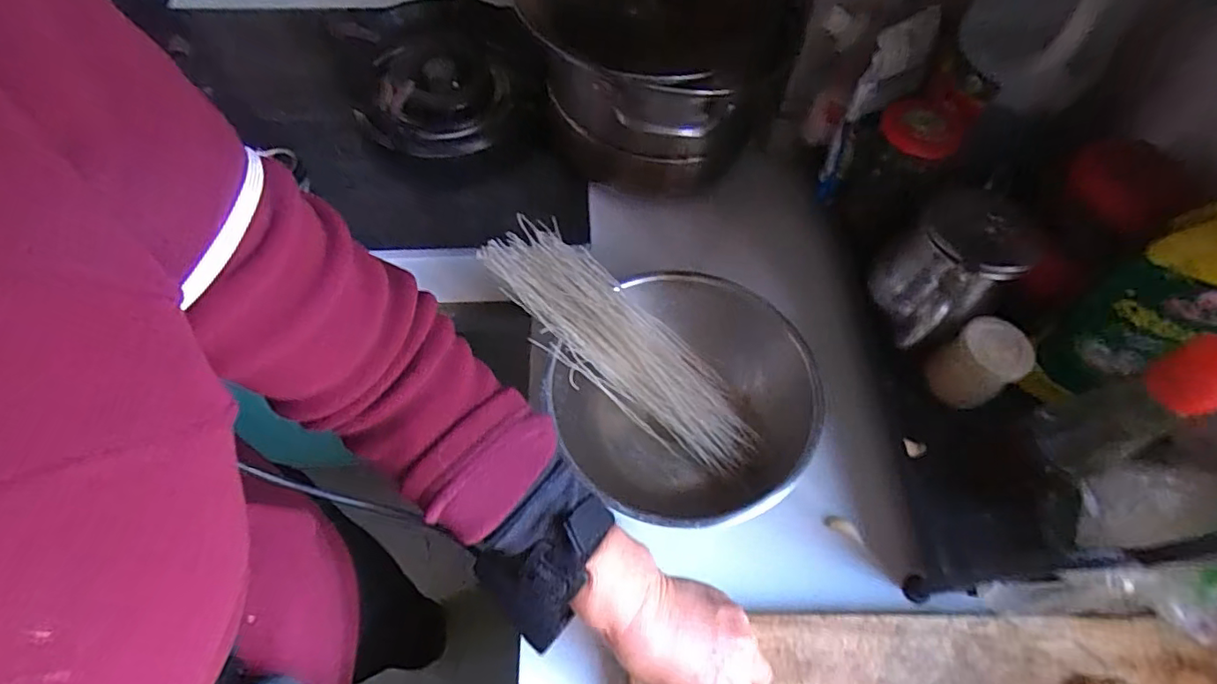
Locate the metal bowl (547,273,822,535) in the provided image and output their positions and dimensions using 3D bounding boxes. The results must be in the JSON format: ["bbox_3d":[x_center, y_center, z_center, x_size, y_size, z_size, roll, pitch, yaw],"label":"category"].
[{"bbox_3d":[0.069,0.050,0.487,0.212,0.083,0.201,0,62,-1],"label":"metal bowl"}]

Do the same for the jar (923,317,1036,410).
[{"bbox_3d":[0.306,0.020,0.470,0.064,0.053,0.056,-34,68,-18],"label":"jar"}]

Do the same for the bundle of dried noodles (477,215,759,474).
[{"bbox_3d":[0.012,0.004,0.482,0.267,0.044,0.093,42,67,-4],"label":"bundle of dried noodles"}]

